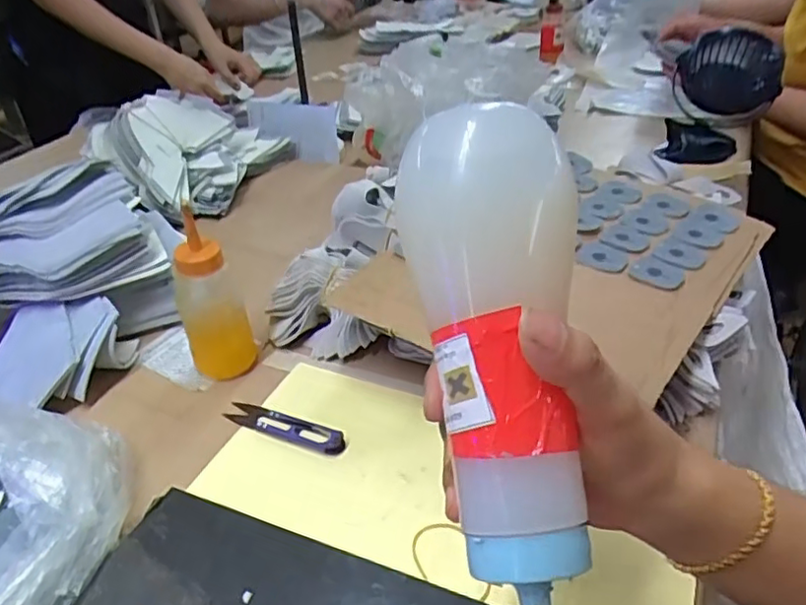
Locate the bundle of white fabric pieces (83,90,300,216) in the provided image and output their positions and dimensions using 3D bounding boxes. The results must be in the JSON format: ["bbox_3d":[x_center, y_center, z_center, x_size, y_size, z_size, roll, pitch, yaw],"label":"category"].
[{"bbox_3d":[-0.257,-0.197,0.792,0.141,0.120,0.236,12,39,20],"label":"bundle of white fabric pieces"}]

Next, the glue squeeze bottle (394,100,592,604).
[{"bbox_3d":[0.040,0.028,0.249,0.072,0.063,0.193,-4,76,0],"label":"glue squeeze bottle"}]

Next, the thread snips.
[{"bbox_3d":[-0.088,0.090,0.472,0.100,0.010,0.020,14,39,22],"label":"thread snips"}]

